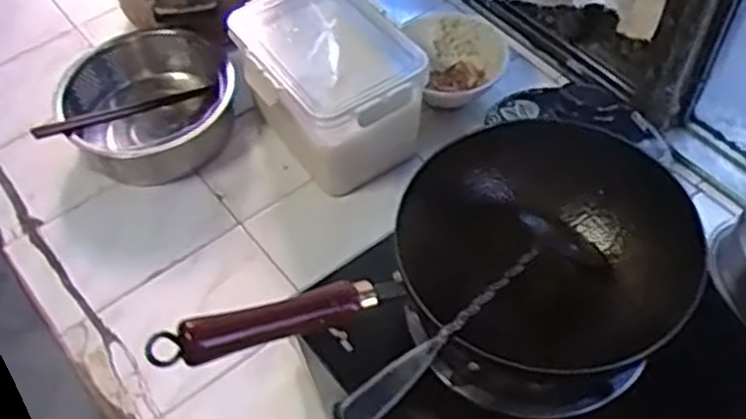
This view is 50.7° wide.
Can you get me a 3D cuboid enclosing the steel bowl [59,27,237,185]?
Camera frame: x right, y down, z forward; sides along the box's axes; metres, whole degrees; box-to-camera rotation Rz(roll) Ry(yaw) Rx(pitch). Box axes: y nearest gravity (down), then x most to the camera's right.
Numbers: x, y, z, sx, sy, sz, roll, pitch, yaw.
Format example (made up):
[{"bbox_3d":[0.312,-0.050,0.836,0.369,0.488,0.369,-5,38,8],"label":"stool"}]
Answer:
[{"bbox_3d":[-0.266,-0.125,0.966,0.197,0.085,0.199,-1,53,1],"label":"steel bowl"}]

